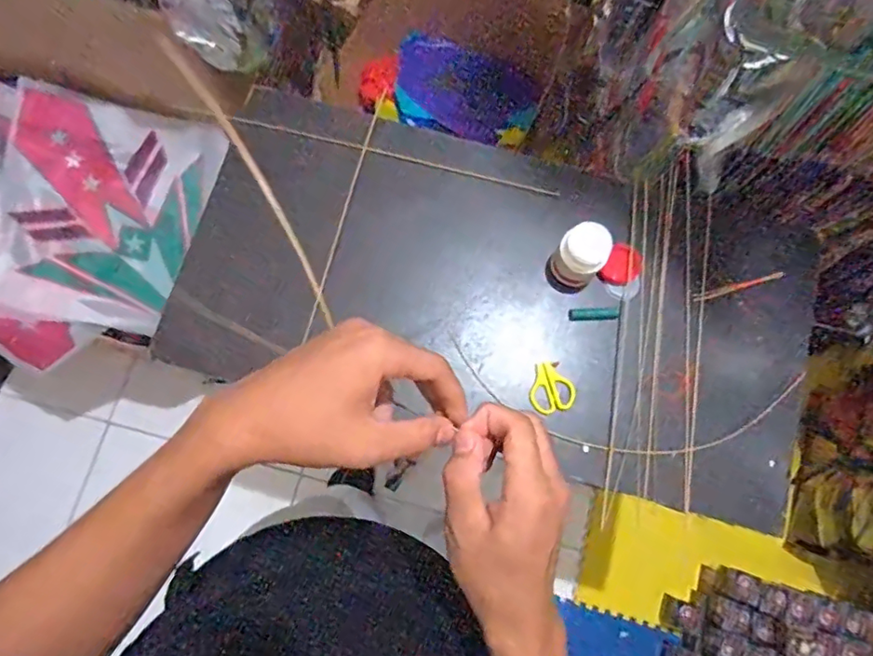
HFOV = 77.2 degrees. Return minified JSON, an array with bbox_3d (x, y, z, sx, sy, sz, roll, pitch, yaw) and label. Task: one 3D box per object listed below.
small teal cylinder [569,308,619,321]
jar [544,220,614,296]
[{"bbox_3d":[0.199,-0.017,0.692,0.060,0.009,0.015,0,76,-1],"label":"small teal cylinder"},{"bbox_3d":[0.174,-0.085,0.675,0.059,0.083,0.061,36,78,8],"label":"jar"}]

